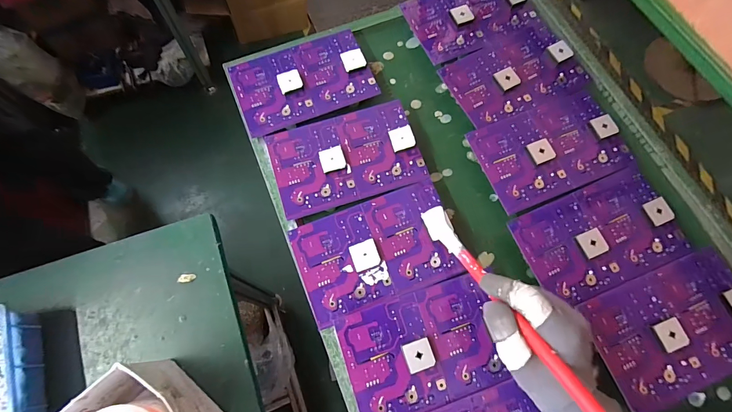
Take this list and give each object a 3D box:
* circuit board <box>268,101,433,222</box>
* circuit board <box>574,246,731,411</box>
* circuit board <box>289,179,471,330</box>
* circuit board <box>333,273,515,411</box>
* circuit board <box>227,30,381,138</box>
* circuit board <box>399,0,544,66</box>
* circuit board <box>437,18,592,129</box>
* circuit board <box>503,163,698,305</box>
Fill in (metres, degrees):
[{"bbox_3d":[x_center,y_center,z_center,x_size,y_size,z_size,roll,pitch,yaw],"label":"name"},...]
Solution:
[{"bbox_3d":[-0.027,-0.067,0.473,0.195,0.015,0.125,-17,71,-5],"label":"circuit board"},{"bbox_3d":[0.359,0.139,0.393,0.196,0.012,0.128,-19,71,-5],"label":"circuit board"},{"bbox_3d":[0.013,0.053,0.429,0.191,0.011,0.124,-19,72,-5],"label":"circuit board"},{"bbox_3d":[0.062,0.160,0.387,0.167,0.009,0.122,-17,71,-5],"label":"circuit board"},{"bbox_3d":[-0.094,-0.191,0.512,0.192,0.009,0.122,-21,72,-6],"label":"circuit board"},{"bbox_3d":[0.170,-0.311,0.557,0.199,0.016,0.129,-23,72,-6],"label":"circuit board"},{"bbox_3d":[0.228,-0.203,0.517,0.215,0.015,0.123,-28,73,-8],"label":"circuit board"},{"bbox_3d":[0.291,0.033,0.429,0.193,0.011,0.120,-23,72,-6],"label":"circuit board"}]

